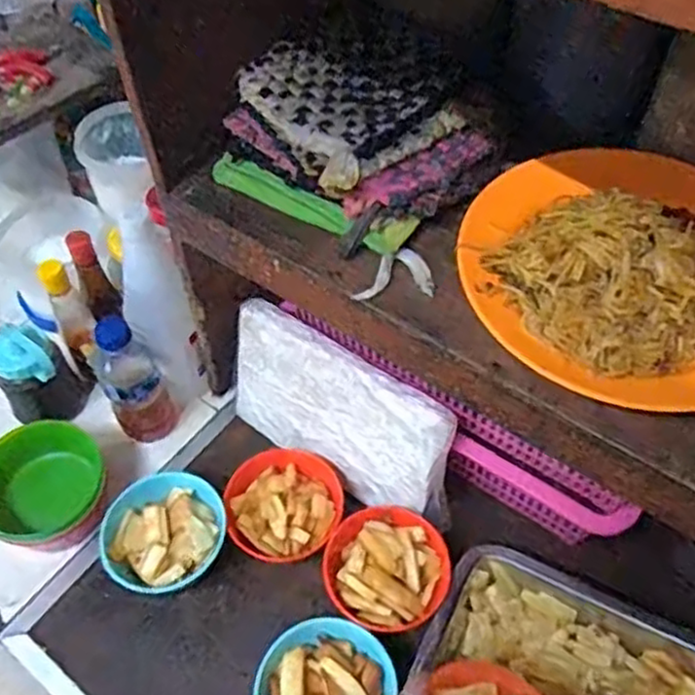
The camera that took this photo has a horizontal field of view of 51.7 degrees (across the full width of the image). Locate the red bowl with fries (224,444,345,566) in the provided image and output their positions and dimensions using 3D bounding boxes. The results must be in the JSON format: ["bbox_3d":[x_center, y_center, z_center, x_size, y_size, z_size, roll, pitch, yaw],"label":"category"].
[{"bbox_3d":[-0.060,0.153,0.692,0.105,0.039,0.112,0,53,0],"label":"red bowl with fries"}]

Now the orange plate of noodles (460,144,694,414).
[{"bbox_3d":[0.182,-0.060,0.451,0.204,0.045,0.195,0,53,0],"label":"orange plate of noodles"}]

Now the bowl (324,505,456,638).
[{"bbox_3d":[0.035,0.204,0.650,0.107,0.039,0.107,0,53,0],"label":"bowl"}]

